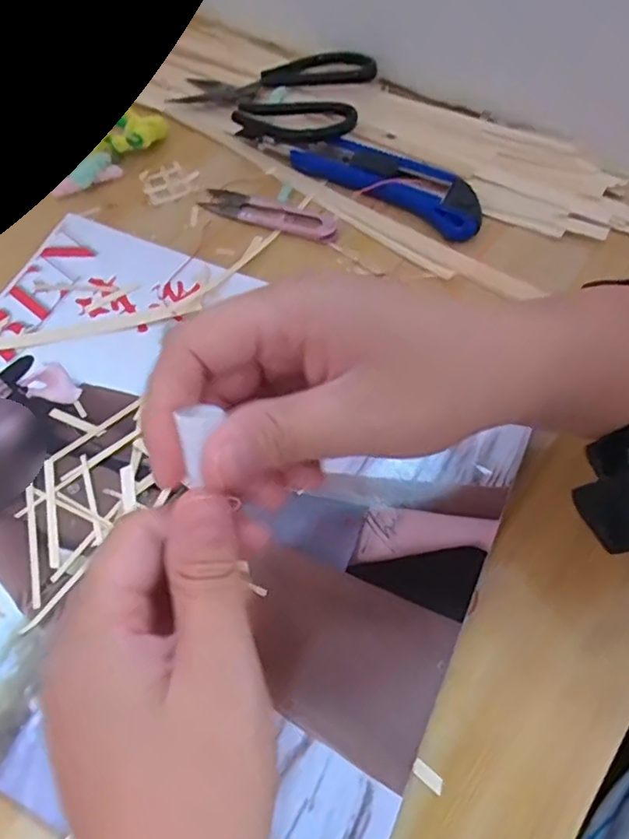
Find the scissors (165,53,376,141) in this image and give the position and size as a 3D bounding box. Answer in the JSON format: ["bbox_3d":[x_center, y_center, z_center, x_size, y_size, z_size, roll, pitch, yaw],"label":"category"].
[{"bbox_3d":[-0.034,-0.239,0.455,0.142,0.020,0.089,12,63,9],"label":"scissors"}]

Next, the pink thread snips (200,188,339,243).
[{"bbox_3d":[-0.031,-0.138,0.413,0.097,0.006,0.021,22,65,13],"label":"pink thread snips"}]

